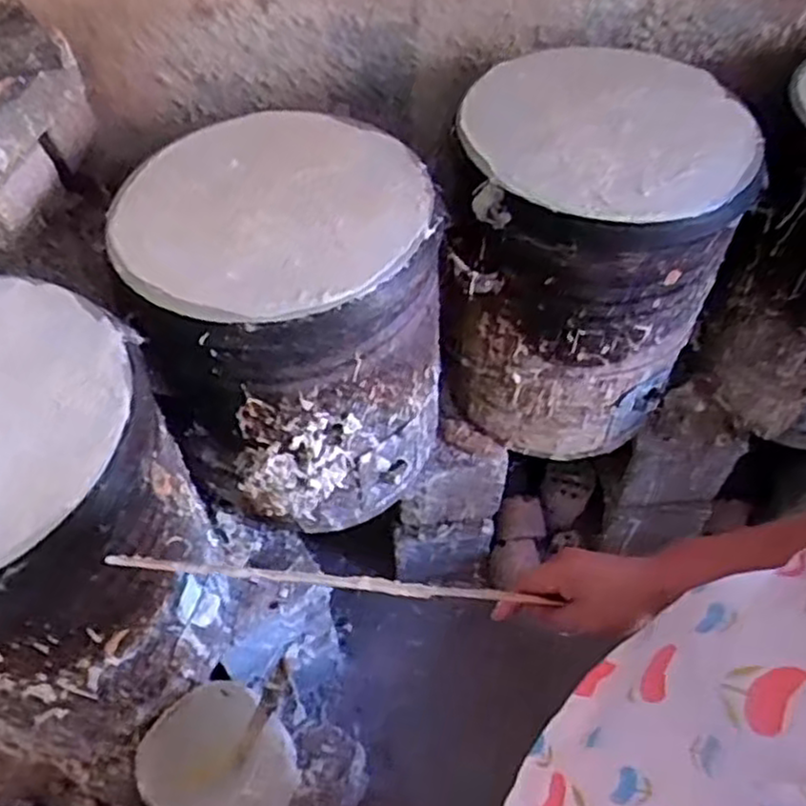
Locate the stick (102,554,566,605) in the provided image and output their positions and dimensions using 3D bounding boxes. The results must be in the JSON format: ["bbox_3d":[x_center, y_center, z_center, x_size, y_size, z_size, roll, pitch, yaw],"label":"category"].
[{"bbox_3d":[-0.044,0.131,0.540,0.322,0.017,0.012,10,52,-18],"label":"stick"}]

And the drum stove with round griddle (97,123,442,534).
[{"bbox_3d":[-0.147,-0.099,1.004,0.369,0.414,0.368,-18,56,-13],"label":"drum stove with round griddle"}]

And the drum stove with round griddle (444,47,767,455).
[{"bbox_3d":[0.249,-0.211,1.092,0.358,0.476,0.343,3,54,2],"label":"drum stove with round griddle"}]

